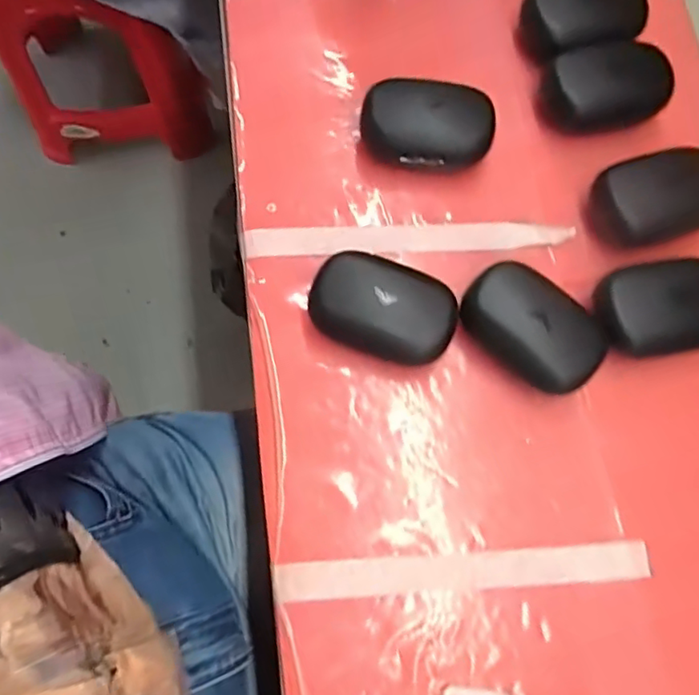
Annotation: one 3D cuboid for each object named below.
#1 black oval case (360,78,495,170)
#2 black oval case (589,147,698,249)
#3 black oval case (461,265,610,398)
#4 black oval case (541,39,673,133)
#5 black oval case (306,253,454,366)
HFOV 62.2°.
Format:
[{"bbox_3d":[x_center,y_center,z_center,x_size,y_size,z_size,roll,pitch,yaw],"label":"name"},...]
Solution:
[{"bbox_3d":[0.051,-0.144,0.384,0.084,0.029,0.055,4,73,0],"label":"black oval case"},{"bbox_3d":[0.199,-0.095,0.373,0.081,0.031,0.058,-11,74,-4],"label":"black oval case"},{"bbox_3d":[0.108,-0.011,0.345,0.082,0.034,0.053,41,77,11],"label":"black oval case"},{"bbox_3d":[0.179,-0.178,0.397,0.083,0.027,0.048,-14,74,-5],"label":"black oval case"},{"bbox_3d":[0.020,-0.022,0.344,0.084,0.038,0.053,19,74,5],"label":"black oval case"}]

